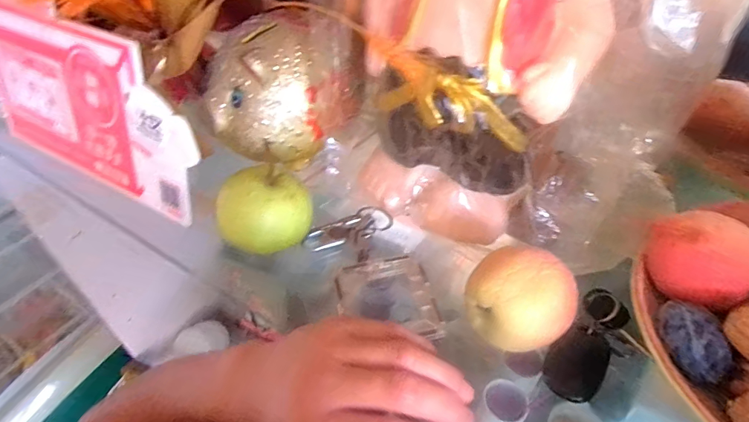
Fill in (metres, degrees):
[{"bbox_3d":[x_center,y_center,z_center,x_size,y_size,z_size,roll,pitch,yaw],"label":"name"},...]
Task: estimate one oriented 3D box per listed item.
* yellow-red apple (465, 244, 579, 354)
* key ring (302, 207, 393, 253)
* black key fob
[{"bbox_3d":[0.100,0.062,0.289,0.070,0.056,0.058,7,44,9],"label":"yellow-red apple"},{"bbox_3d":[-0.022,0.018,0.382,0.081,0.013,0.029,-19,46,-18],"label":"key ring"},{"bbox_3d":[0.153,0.092,0.299,0.034,0.018,0.094,31,52,29],"label":"black key fob"}]

